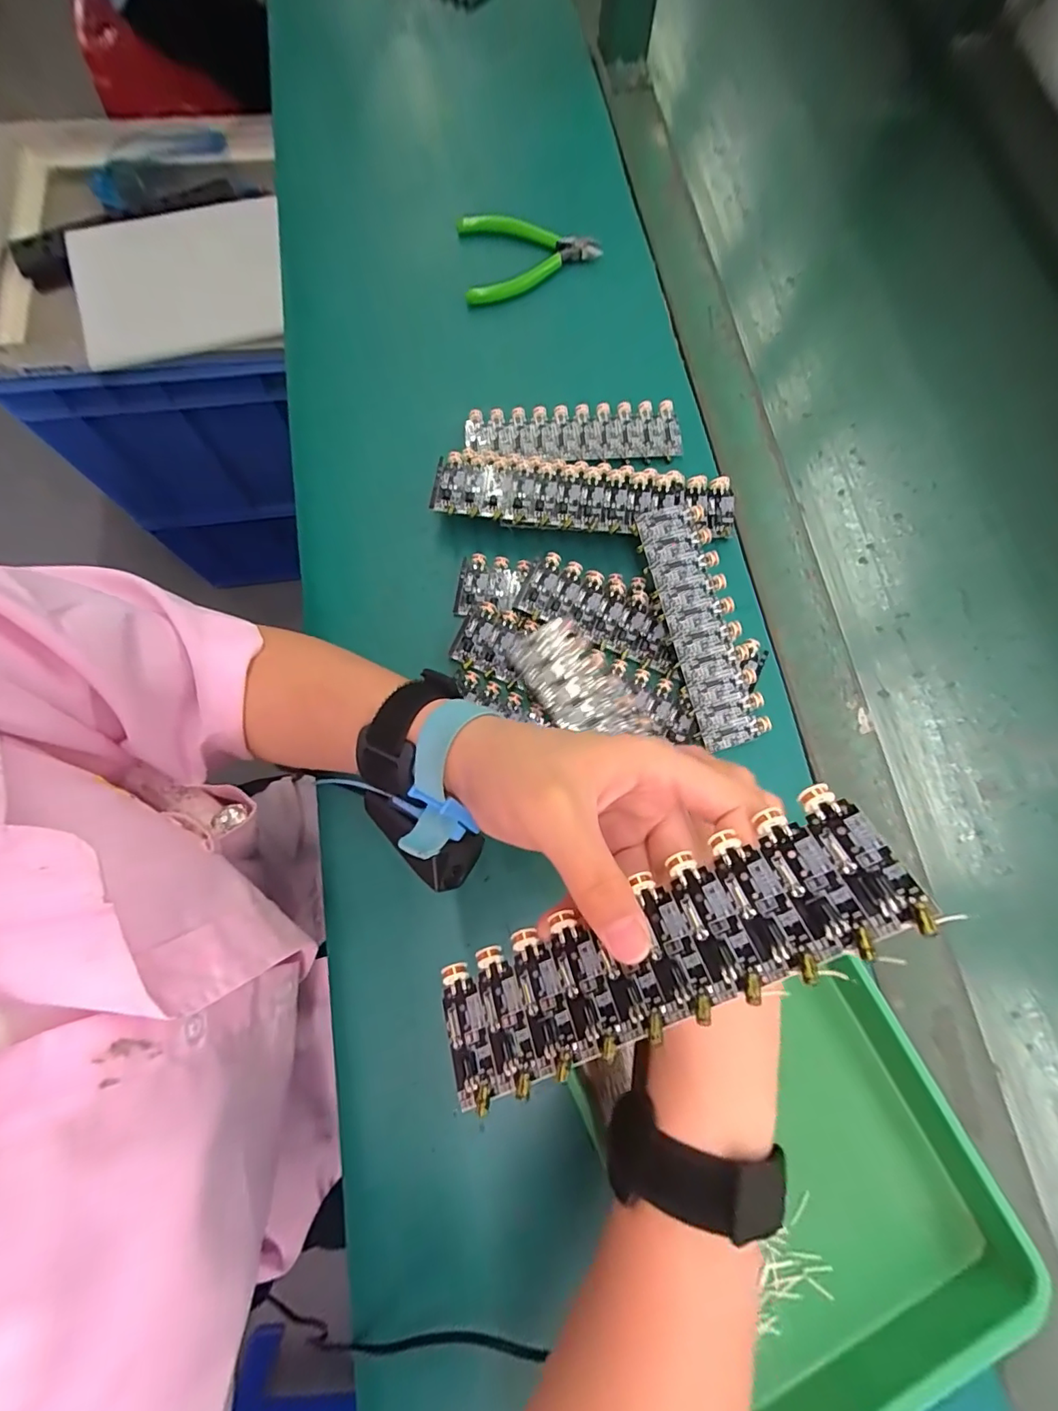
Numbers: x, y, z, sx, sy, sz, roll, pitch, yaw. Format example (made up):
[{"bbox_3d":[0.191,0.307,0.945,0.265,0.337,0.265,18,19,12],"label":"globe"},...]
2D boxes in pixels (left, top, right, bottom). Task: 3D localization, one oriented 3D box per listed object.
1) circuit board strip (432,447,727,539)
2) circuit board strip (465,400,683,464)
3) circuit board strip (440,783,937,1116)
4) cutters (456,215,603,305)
[{"bbox_3d":[0.039,-0.141,0.352,0.201,0.020,0.054,5,74,0],"label":"circuit board strip"},{"bbox_3d":[0.032,-0.196,0.375,0.151,0.011,0.044,-3,75,-3],"label":"circuit board strip"},{"bbox_3d":[0.037,0.079,0.166,0.152,0.004,0.043,-31,51,13],"label":"circuit board strip"},{"bbox_3d":[-0.002,-0.362,0.413,0.111,0.019,0.079,-14,75,-6],"label":"cutters"}]

